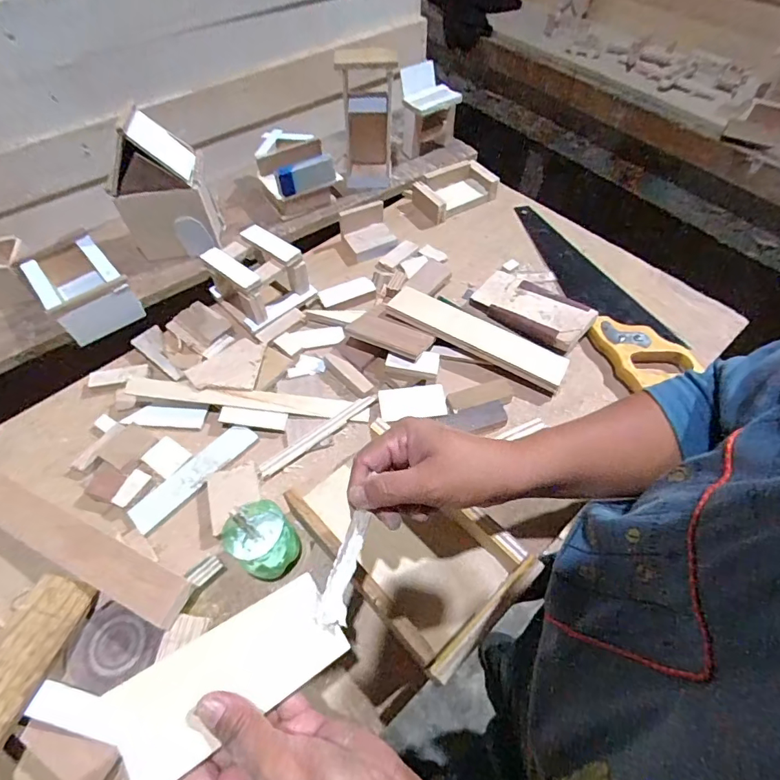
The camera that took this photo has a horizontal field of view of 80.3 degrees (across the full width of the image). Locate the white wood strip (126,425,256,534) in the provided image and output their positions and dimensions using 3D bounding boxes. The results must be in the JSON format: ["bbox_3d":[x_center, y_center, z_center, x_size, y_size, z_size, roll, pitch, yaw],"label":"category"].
[{"bbox_3d":[-0.213,0.090,0.503,0.037,0.010,0.144,38,65,24],"label":"white wood strip"}]

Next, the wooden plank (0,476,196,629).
[{"bbox_3d":[-0.316,0.141,0.447,0.294,0.017,0.043,20,59,15],"label":"wooden plank"}]

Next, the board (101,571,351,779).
[{"bbox_3d":[-0.092,0.168,0.278,0.126,0.013,0.057,-21,55,-35],"label":"board"}]

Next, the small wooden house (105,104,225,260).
[{"bbox_3d":[-0.315,-0.276,0.642,0.118,0.177,0.078,-13,56,-7],"label":"small wooden house"}]

